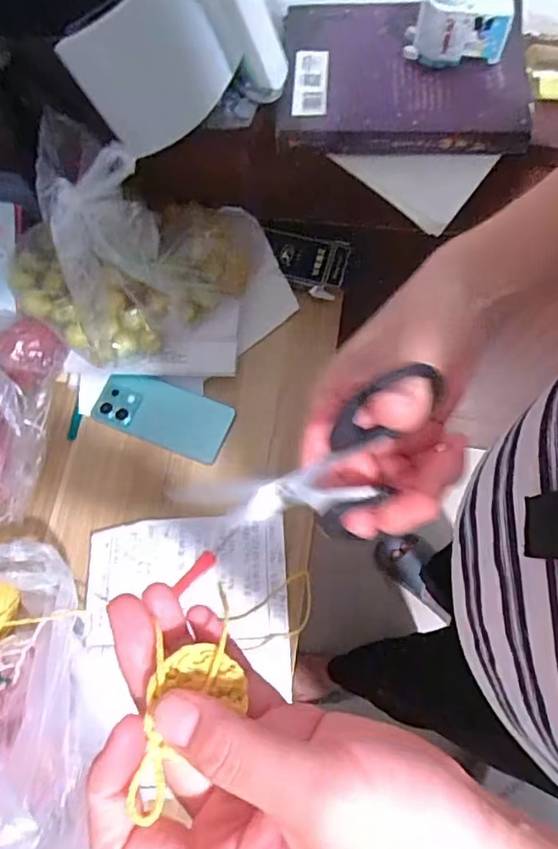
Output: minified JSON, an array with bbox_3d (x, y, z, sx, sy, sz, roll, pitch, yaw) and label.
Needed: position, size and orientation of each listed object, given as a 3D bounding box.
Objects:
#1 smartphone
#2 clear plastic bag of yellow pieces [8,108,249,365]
[{"bbox_3d":[-0.140,-0.013,0.644,0.166,0.012,0.074,19,72,9],"label":"smartphone"},{"bbox_3d":[-0.171,-0.179,0.556,0.255,0.202,0.140,-3,70,2],"label":"clear plastic bag of yellow pieces"}]

